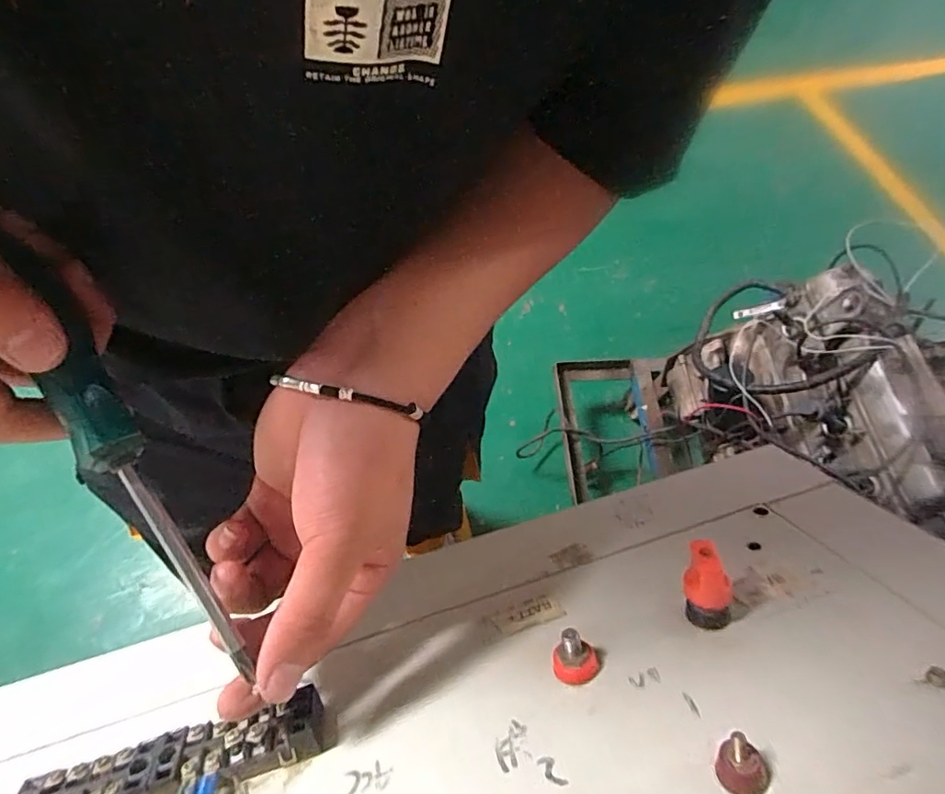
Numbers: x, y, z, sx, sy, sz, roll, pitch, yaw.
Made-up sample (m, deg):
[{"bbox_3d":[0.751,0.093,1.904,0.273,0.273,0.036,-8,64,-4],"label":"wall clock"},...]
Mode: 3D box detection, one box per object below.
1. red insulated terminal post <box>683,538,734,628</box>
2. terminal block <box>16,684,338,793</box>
[{"bbox_3d":[0.104,0.083,0.236,0.019,0.041,0.015,-14,17,-8],"label":"red insulated terminal post"},{"bbox_3d":[-0.120,0.149,0.215,0.121,0.014,0.025,-15,62,-7],"label":"terminal block"}]

